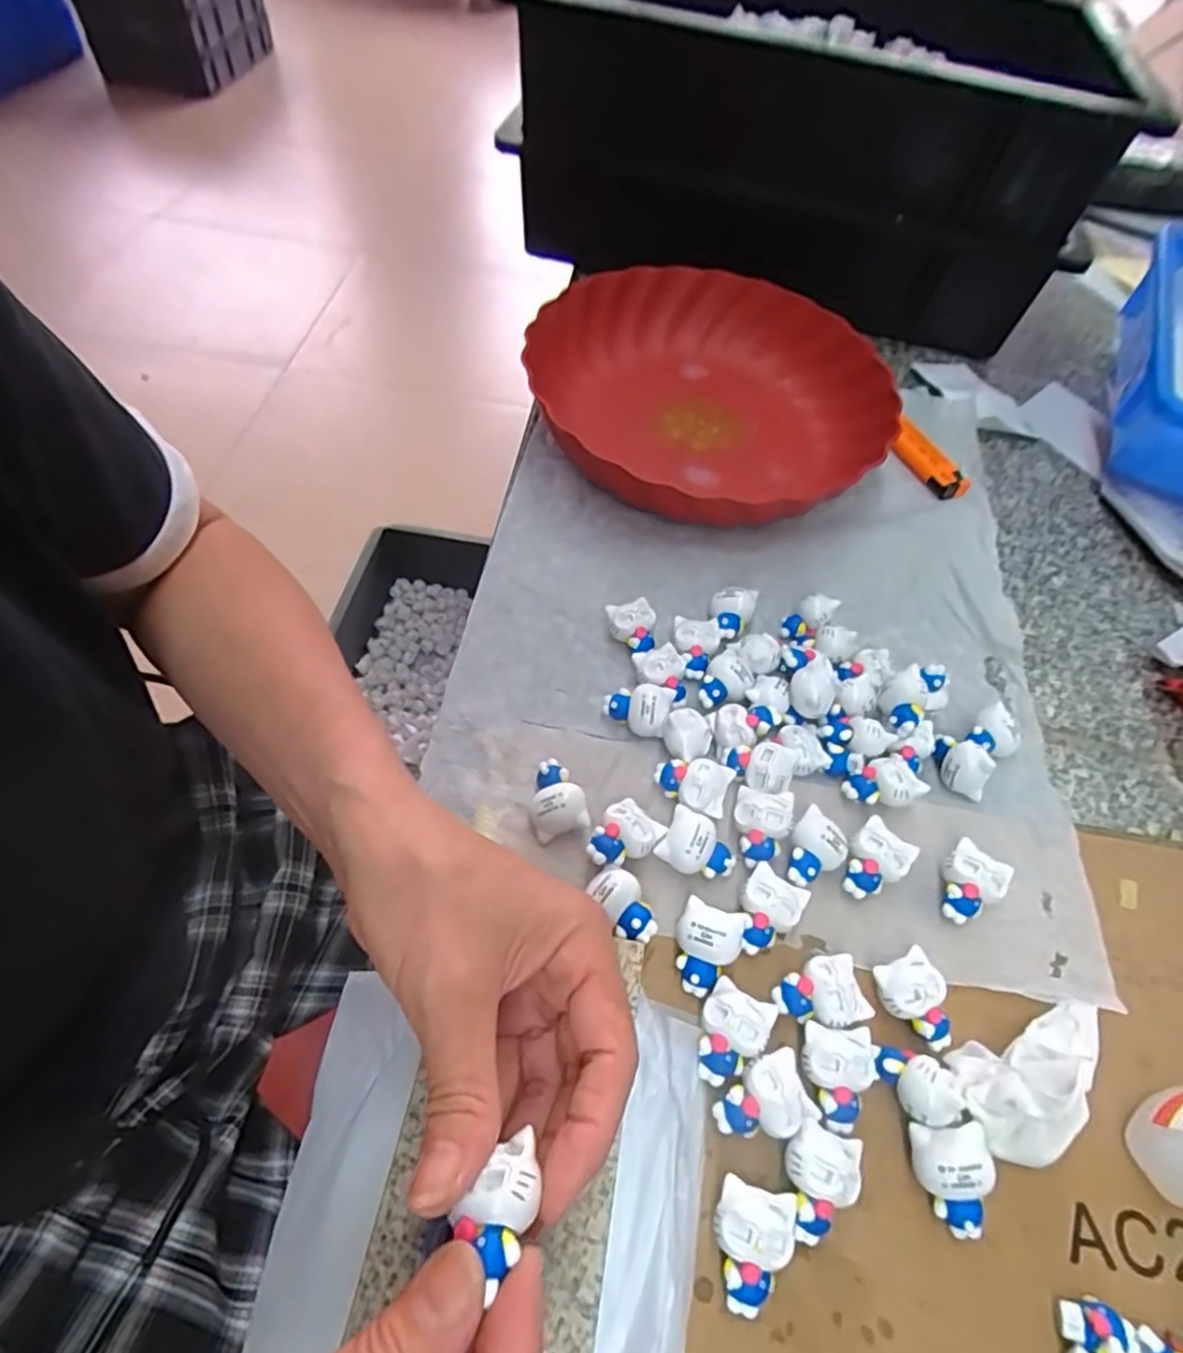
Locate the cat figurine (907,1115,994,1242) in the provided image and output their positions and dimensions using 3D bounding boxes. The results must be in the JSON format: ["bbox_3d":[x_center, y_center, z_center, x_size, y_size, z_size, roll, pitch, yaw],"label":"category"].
[{"bbox_3d":[0.129,0.178,0.245,0.024,0.022,0.033,0,56,-5],"label":"cat figurine"}]

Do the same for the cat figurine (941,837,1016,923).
[{"bbox_3d":[0.167,0.091,0.308,0.033,0.018,0.025,-35,65,-25],"label":"cat figurine"}]

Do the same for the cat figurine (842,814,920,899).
[{"bbox_3d":[0.126,0.083,0.309,0.025,0.017,0.034,40,61,20],"label":"cat figurine"}]

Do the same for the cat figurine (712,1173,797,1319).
[{"bbox_3d":[0.052,0.190,0.230,0.025,0.020,0.034,16,56,6],"label":"cat figurine"}]

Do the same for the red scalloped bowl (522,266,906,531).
[{"bbox_3d":[0.080,-0.196,0.477,0.246,0.054,0.228,2,55,-4],"label":"red scalloped bowl"}]

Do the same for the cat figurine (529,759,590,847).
[{"bbox_3d":[-0.018,0.056,0.313,0.025,0.020,0.037,-15,58,-15],"label":"cat figurine"}]

